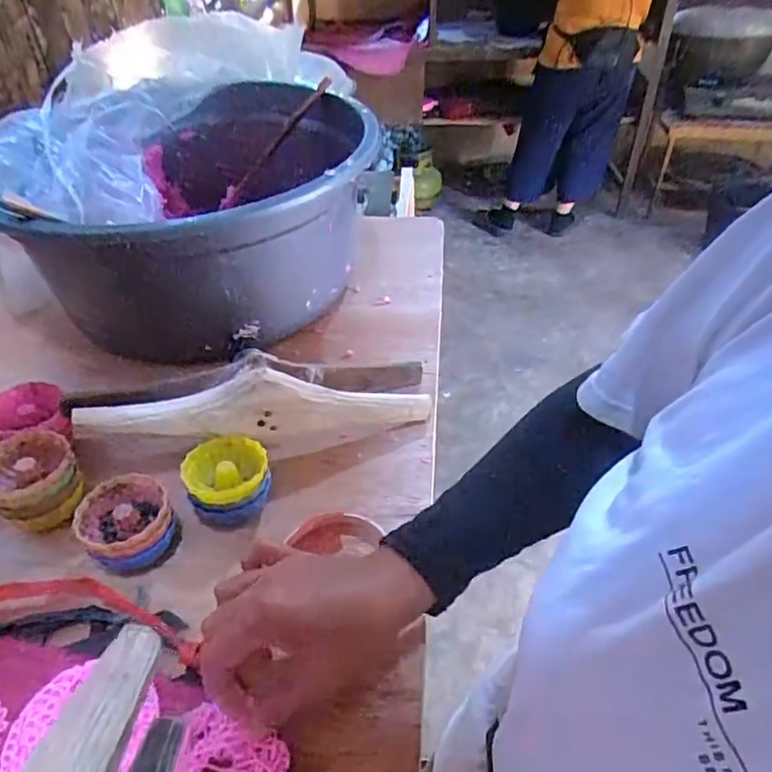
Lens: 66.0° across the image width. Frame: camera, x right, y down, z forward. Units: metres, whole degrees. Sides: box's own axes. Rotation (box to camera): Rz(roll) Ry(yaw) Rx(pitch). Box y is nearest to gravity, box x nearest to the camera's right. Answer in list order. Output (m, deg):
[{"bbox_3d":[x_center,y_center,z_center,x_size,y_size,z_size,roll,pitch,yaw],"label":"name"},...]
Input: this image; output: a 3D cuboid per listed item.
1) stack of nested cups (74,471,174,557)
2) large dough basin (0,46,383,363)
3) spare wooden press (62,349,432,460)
[{"bbox_3d":[-0.187,0.101,0.431,0.060,0.036,0.064,-17,43,-16],"label":"stack of nested cups"},{"bbox_3d":[-0.222,-0.207,0.676,0.379,0.200,0.387,-1,41,1],"label":"large dough basin"},{"bbox_3d":[-0.104,0.013,0.511,0.288,0.078,0.076,-13,42,-12],"label":"spare wooden press"}]

